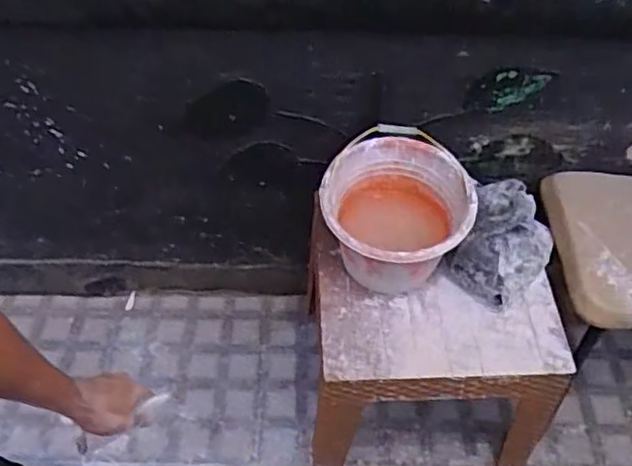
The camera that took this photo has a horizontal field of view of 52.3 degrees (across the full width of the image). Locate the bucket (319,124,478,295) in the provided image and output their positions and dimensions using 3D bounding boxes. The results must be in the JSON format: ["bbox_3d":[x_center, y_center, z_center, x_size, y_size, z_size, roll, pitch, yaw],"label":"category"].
[{"bbox_3d":[0.149,-0.026,1.244,0.265,0.212,0.277,1,52,-1],"label":"bucket"}]

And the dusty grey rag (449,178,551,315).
[{"bbox_3d":[0.382,0.006,1.276,0.175,0.130,0.257,22,54,15],"label":"dusty grey rag"}]

